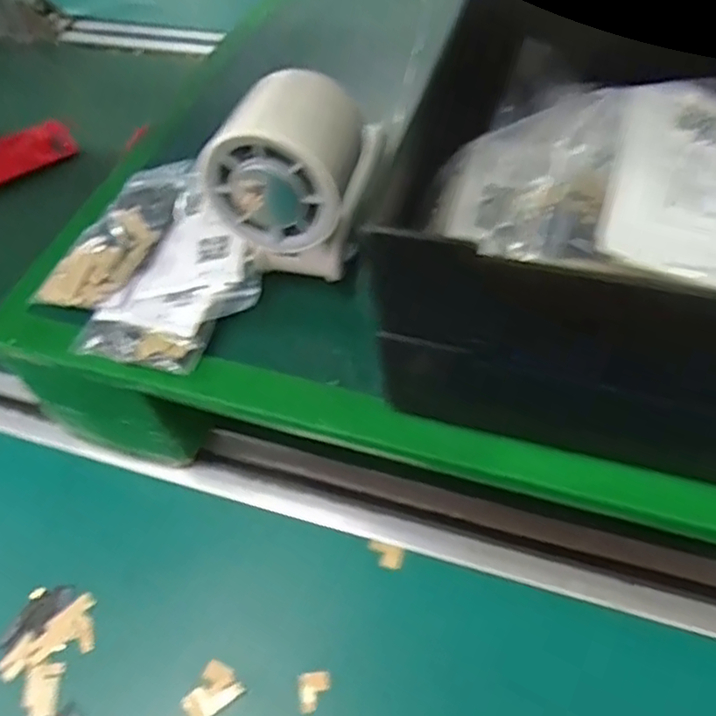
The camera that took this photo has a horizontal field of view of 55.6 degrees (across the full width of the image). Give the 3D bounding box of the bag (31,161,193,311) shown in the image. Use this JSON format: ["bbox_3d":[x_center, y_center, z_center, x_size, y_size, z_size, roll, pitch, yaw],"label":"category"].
[{"bbox_3d":[-0.128,-0.068,0.370,0.052,0.016,0.104,17,57,18],"label":"bag"}]

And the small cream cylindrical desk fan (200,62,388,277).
[{"bbox_3d":[-0.025,-0.084,0.313,0.065,0.078,0.064,16,56,17],"label":"small cream cylindrical desk fan"}]

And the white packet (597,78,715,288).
[{"bbox_3d":[0.126,-0.066,0.238,0.068,0.016,0.105,14,56,16],"label":"white packet"}]

